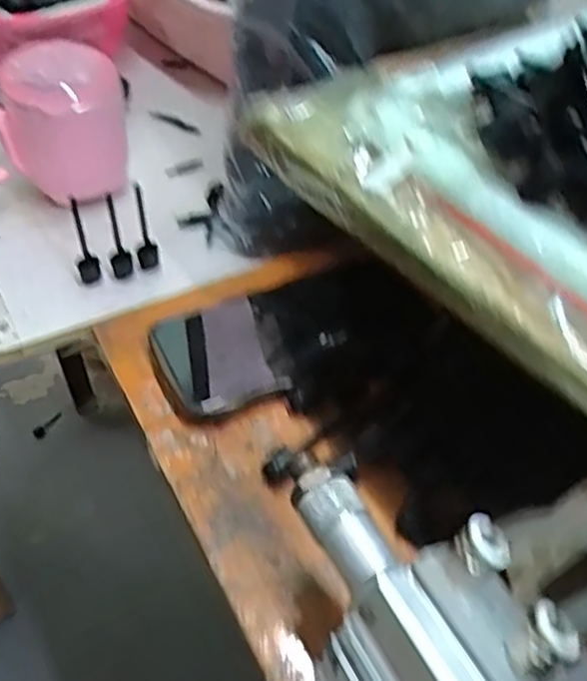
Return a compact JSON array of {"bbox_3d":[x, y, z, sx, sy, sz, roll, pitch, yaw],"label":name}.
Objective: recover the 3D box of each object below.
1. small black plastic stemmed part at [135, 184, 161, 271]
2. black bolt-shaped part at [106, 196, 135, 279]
[{"bbox_3d":[-0.097,-0.073,0.467,0.013,0.061,0.015,-7,46,-8],"label":"small black plastic stemmed part"},{"bbox_3d":[-0.113,-0.066,0.459,0.013,0.058,0.009,-14,47,-14],"label":"black bolt-shaped part"}]

